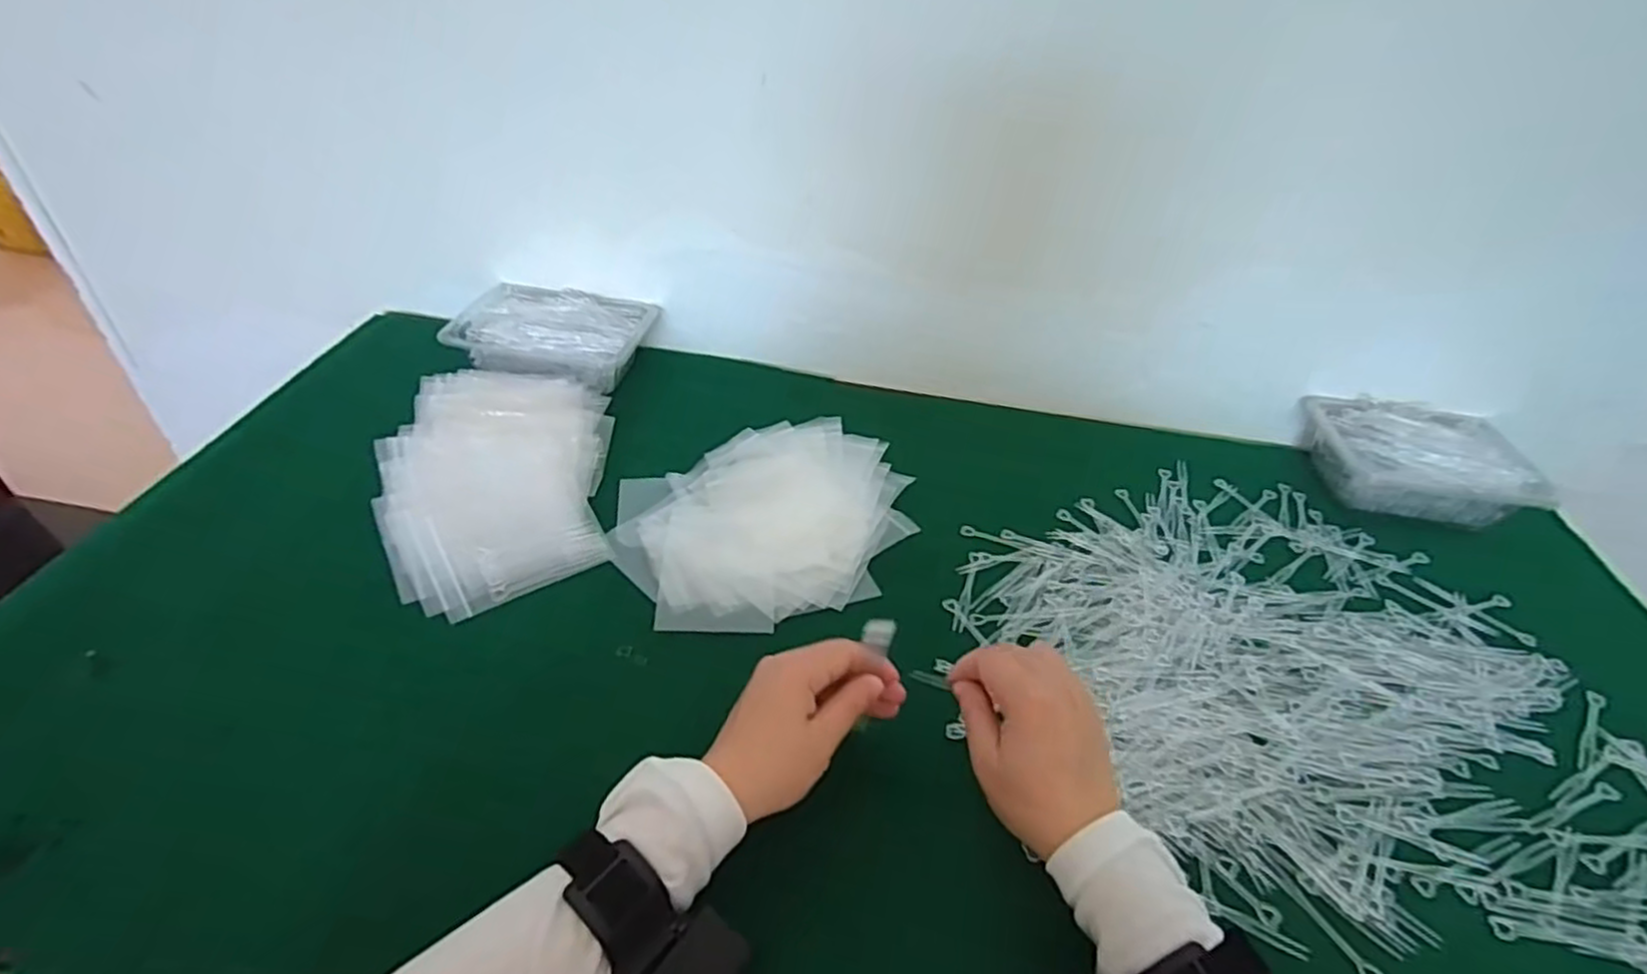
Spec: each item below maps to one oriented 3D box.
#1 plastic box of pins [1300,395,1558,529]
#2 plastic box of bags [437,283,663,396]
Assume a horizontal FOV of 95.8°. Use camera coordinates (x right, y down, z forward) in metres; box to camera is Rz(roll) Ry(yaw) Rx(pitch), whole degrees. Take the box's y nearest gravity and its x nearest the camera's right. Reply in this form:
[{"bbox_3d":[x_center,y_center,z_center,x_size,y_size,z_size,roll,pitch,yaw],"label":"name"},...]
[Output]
[{"bbox_3d":[0.557,-0.025,0.702,0.174,0.059,0.129,7,40,1],"label":"plastic box of pins"},{"bbox_3d":[-0.267,-0.148,0.736,0.171,0.046,0.135,11,40,5],"label":"plastic box of bags"}]

